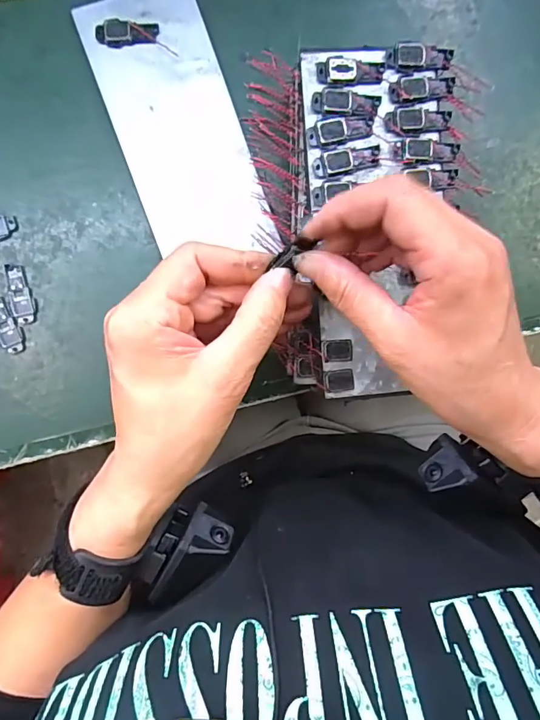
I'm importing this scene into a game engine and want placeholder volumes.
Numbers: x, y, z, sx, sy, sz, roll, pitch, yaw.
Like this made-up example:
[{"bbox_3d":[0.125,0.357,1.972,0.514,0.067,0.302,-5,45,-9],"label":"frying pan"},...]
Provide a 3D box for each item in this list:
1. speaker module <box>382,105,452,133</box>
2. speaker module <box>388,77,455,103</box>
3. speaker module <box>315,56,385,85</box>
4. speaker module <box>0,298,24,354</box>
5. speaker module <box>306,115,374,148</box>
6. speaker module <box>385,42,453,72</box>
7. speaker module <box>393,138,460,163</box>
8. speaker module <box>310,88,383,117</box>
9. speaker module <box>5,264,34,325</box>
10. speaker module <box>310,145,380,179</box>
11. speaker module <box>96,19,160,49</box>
[{"bbox_3d":[0.088,-0.142,0.274,0.040,0.005,0.015,-7,93,-5],"label":"speaker module"},{"bbox_3d":[0.090,-0.160,0.273,0.040,0.004,0.013,-8,94,-5],"label":"speaker module"},{"bbox_3d":[0.047,-0.168,0.270,0.040,0.005,0.015,-3,93,-5],"label":"speaker module"},{"bbox_3d":[-0.177,-0.023,0.310,0.014,0.004,0.040,-18,94,-4],"label":"speaker module"},{"bbox_3d":[0.042,-0.133,0.270,0.040,0.005,0.014,-13,94,-5],"label":"speaker module"},{"bbox_3d":[0.088,-0.177,0.272,0.039,0.004,0.015,5,92,-6],"label":"speaker module"},{"bbox_3d":[0.093,-0.124,0.275,0.041,0.006,0.014,-4,93,-5],"label":"speaker module"},{"bbox_3d":[0.045,-0.150,0.270,0.040,0.004,0.016,-1,93,-5],"label":"speaker module"},{"bbox_3d":[-0.168,-0.044,0.310,0.014,0.004,0.040,-14,94,-5],"label":"speaker module"},{"bbox_3d":[0.045,-0.116,0.271,0.041,0.004,0.014,-12,94,-5],"label":"speaker module"},{"bbox_3d":[-0.094,-0.214,0.306,0.039,0.005,0.016,-1,93,-5],"label":"speaker module"}]

